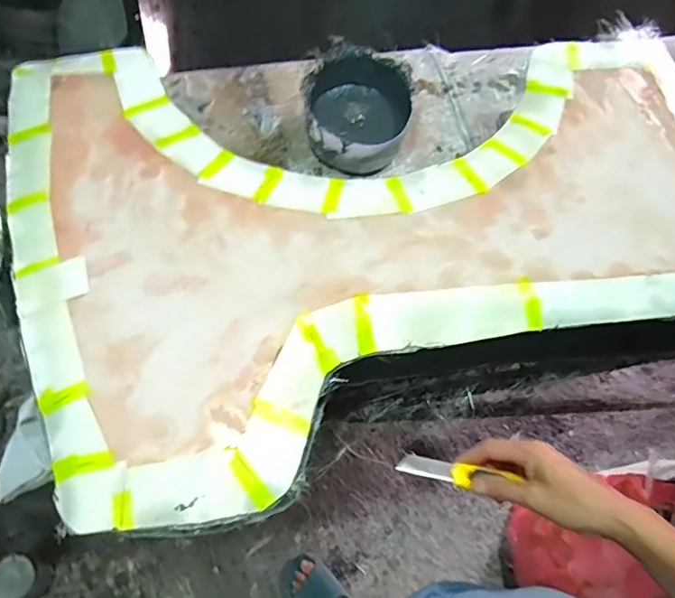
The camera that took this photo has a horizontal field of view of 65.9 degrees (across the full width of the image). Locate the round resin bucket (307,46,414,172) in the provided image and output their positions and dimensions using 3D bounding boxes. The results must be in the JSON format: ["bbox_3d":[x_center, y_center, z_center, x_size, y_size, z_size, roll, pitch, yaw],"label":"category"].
[{"bbox_3d":[0.032,-0.302,0.859,0.156,0.107,0.180,17,65,4],"label":"round resin bucket"}]

